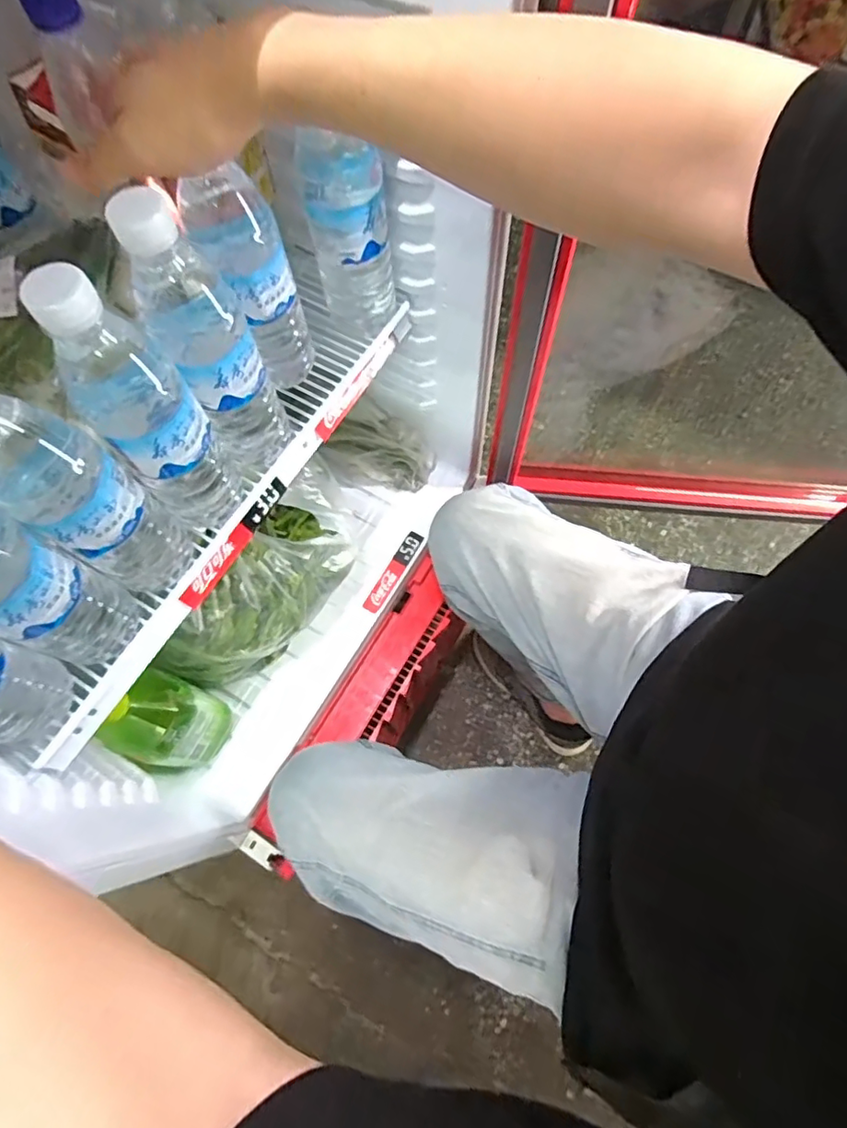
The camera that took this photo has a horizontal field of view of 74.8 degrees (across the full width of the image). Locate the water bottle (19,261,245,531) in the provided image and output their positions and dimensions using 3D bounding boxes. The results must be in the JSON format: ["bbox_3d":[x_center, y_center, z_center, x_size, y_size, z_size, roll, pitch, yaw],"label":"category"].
[{"bbox_3d":[-0.177,-0.094,0.370,0.058,0.217,0.056,-28,71,-9],"label":"water bottle"}]

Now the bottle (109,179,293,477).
[{"bbox_3d":[-0.144,-0.145,0.387,0.058,0.207,0.055,-24,70,-8],"label":"bottle"}]

